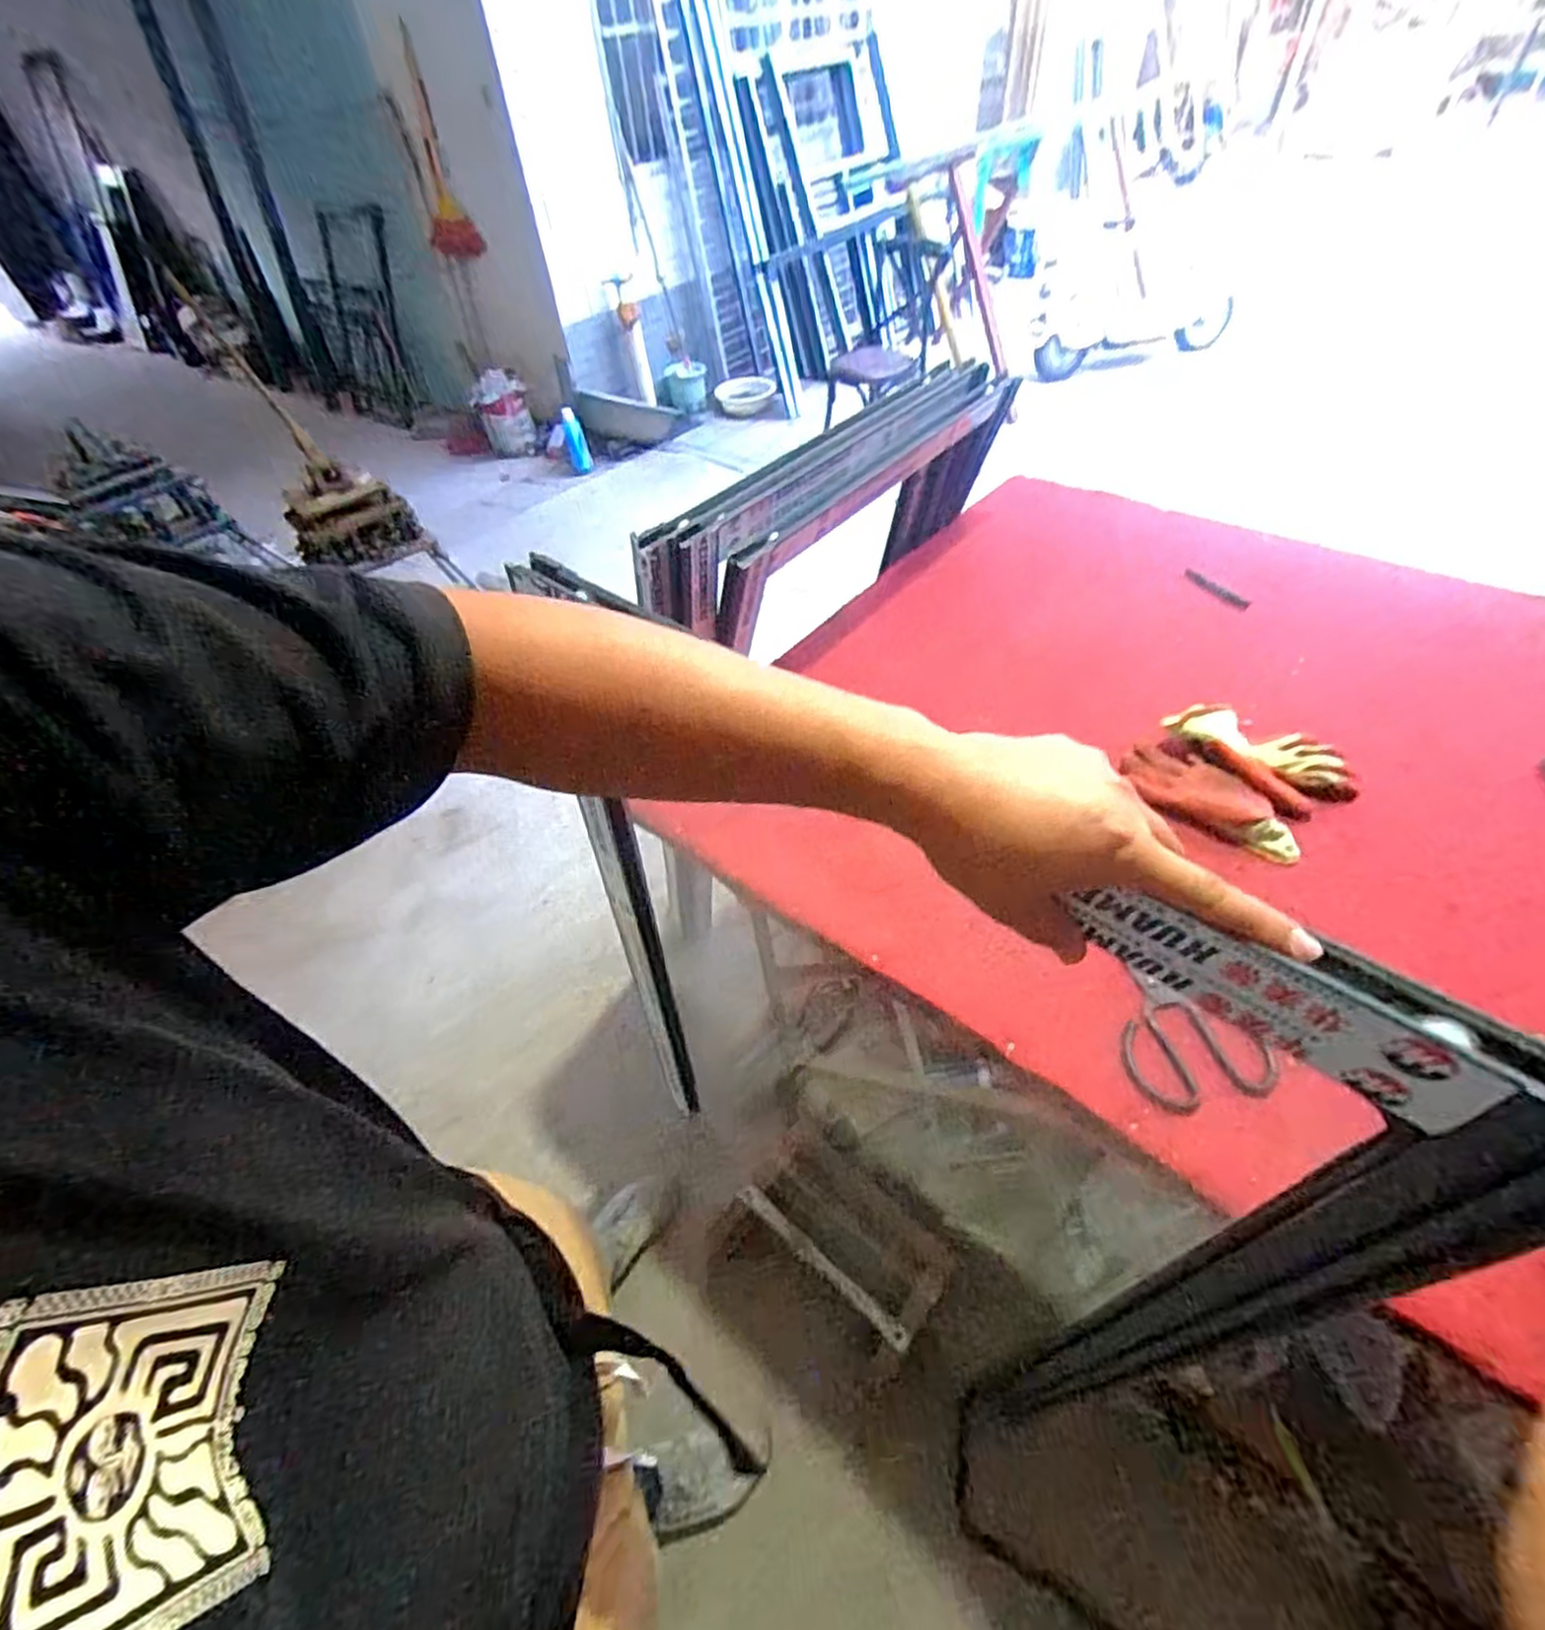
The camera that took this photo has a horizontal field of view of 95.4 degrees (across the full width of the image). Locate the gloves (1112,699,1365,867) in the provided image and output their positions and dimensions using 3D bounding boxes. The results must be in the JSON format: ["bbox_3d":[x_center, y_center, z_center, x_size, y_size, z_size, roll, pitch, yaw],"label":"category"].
[{"bbox_3d":[0.605,-0.050,0.922,0.236,0.068,0.220,-3,49,3],"label":"gloves"}]

